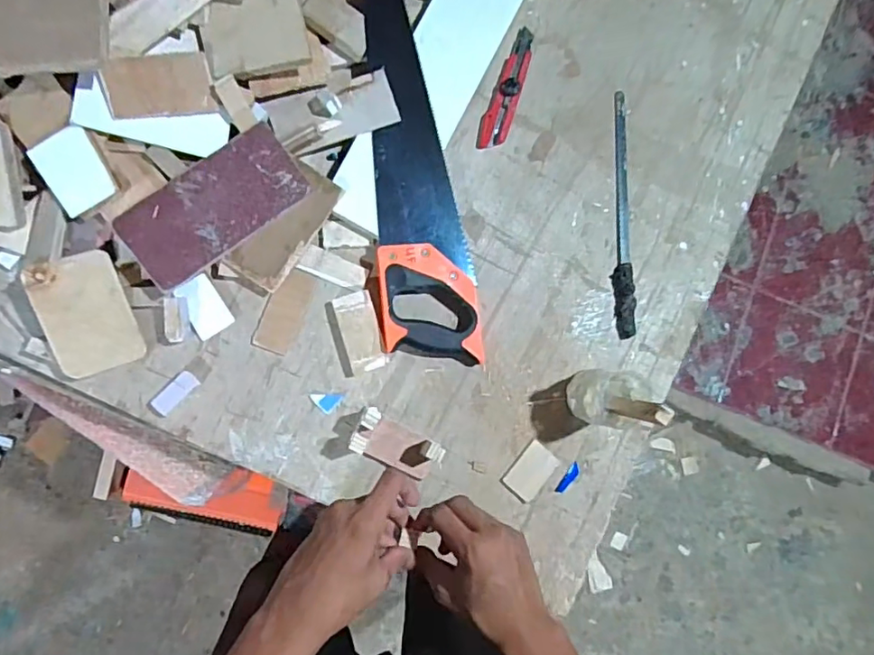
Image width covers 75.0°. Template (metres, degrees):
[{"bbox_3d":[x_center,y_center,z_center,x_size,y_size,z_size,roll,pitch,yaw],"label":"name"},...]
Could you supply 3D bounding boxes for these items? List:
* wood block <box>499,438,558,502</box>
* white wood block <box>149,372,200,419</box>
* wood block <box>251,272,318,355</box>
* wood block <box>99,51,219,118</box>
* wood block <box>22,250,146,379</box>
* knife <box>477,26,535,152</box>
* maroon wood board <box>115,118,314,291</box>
[{"bbox_3d":[0.113,0.175,0.687,0.045,0.005,0.064,42,82,-1],"label":"wood block"},{"bbox_3d":[-0.290,0.073,0.629,0.025,0.008,0.054,45,82,-1],"label":"white wood block"},{"bbox_3d":[-0.177,-0.019,0.660,0.045,0.005,0.098,22,83,-4],"label":"wood block"},{"bbox_3d":[-0.287,-0.250,0.591,0.100,0.004,0.058,-17,118,-22],"label":"wood block"},{"bbox_3d":[-0.371,-0.014,0.605,0.081,0.010,0.124,-21,103,-22],"label":"wood block"},{"bbox_3d":[0.089,-0.298,0.714,0.035,0.015,0.161,19,83,-4],"label":"knife"},{"bbox_3d":[-0.238,-0.129,0.610,0.193,0.012,0.091,-36,90,-8],"label":"maroon wood board"}]

